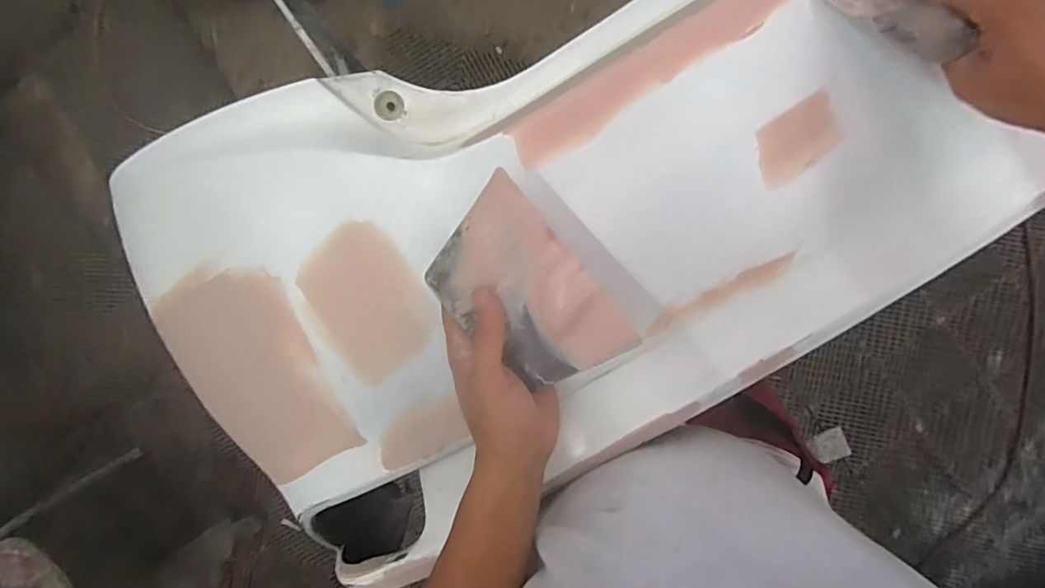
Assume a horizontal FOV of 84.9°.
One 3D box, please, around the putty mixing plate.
[{"bbox_3d":[0.000,0.002,0.395,0.096,0.012,0.138,-41,89,26],"label":"putty mixing plate"}]

